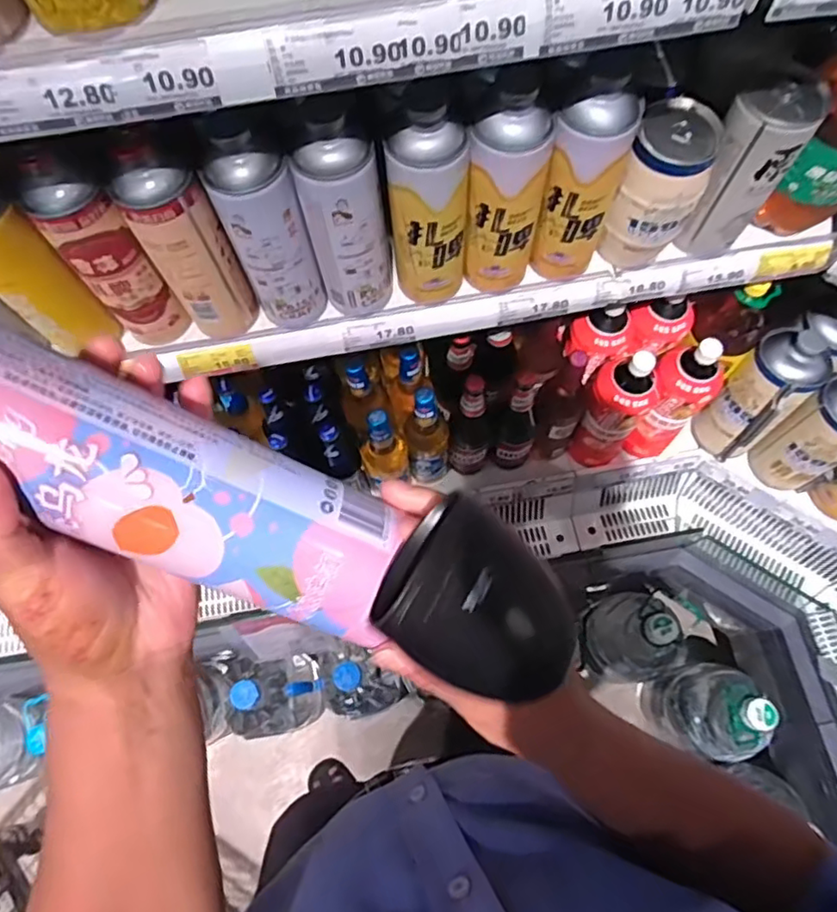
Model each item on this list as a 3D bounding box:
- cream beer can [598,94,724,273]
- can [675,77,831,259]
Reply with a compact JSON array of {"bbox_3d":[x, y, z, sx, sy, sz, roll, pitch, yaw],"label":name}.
[{"bbox_3d":[0.259,-0.289,0.659,0.082,0.158,0.092,18,71,8],"label":"cream beer can"},{"bbox_3d":[0.342,-0.297,0.645,0.074,0.181,0.082,32,73,12],"label":"can"}]

